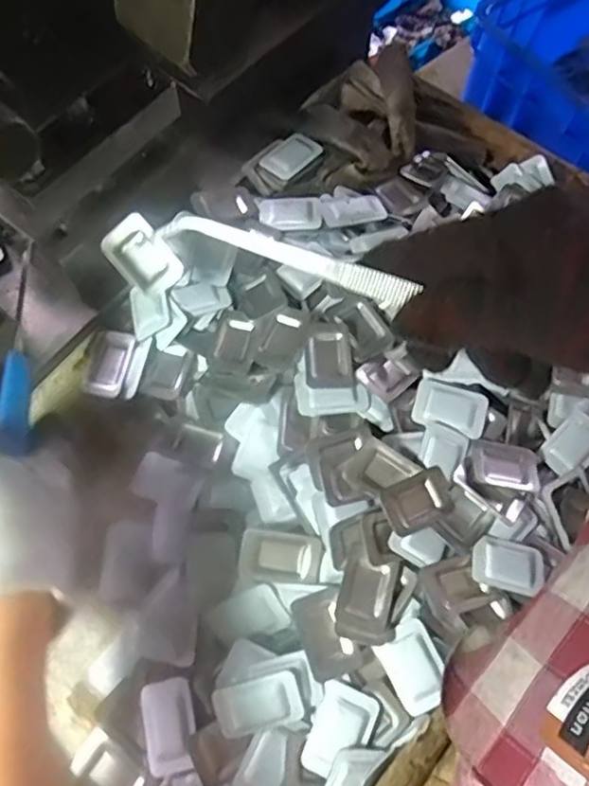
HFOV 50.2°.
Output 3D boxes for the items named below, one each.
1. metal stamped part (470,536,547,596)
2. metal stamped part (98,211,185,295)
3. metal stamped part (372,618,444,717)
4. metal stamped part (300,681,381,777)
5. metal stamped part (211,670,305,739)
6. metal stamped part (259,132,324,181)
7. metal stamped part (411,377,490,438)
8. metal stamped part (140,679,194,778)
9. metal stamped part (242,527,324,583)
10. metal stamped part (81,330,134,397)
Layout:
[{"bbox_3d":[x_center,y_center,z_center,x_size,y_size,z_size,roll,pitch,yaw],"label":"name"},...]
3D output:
[{"bbox_3d":[0.111,0.089,0.327,0.039,0.009,0.026,12,67,3],"label":"metal stamped part"},{"bbox_3d":[-0.081,-0.072,0.334,0.028,0.005,0.040,-38,101,0],"label":"metal stamped part"},{"bbox_3d":[0.059,0.134,0.307,0.026,0.007,0.038,-26,70,-13],"label":"metal stamped part"},{"bbox_3d":[0.022,0.160,0.299,0.027,0.006,0.040,23,68,7],"label":"metal stamped part"},{"bbox_3d":[-0.017,0.148,0.299,0.040,0.007,0.026,-14,89,2],"label":"metal stamped part"},{"bbox_3d":[-0.002,-0.160,0.424,0.026,0.004,0.038,39,71,13],"label":"metal stamped part"},{"bbox_3d":[0.089,0.008,0.355,0.041,0.006,0.026,17,67,5],"label":"metal stamped part"},{"bbox_3d":[-0.061,0.161,0.305,0.025,0.011,0.040,-12,68,-7],"label":"metal stamped part"},{"bbox_3d":[-0.006,0.083,0.321,0.039,0.005,0.024,7,92,-1],"label":"metal stamped part"},{"bbox_3d":[-0.111,-0.017,0.376,0.025,0.011,0.039,12,67,3],"label":"metal stamped part"}]

